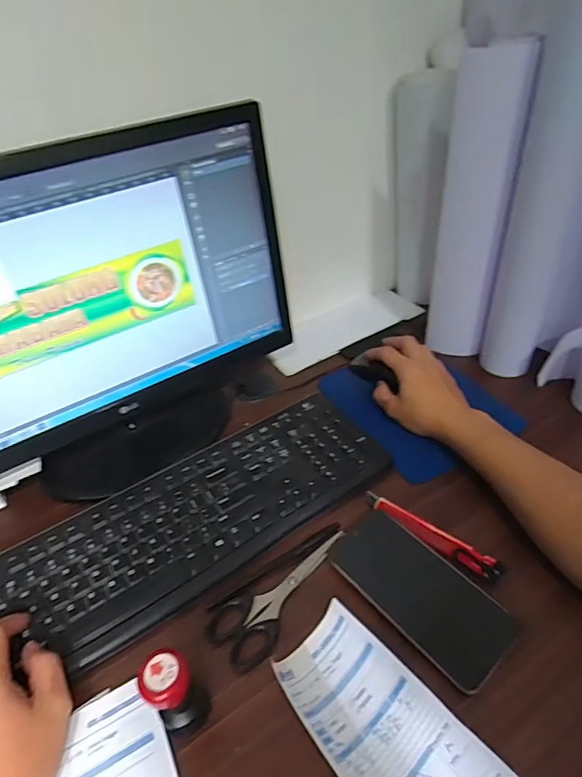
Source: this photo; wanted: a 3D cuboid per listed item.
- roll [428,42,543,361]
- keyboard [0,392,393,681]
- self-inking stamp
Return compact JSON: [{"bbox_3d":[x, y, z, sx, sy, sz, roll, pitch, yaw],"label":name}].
[{"bbox_3d":[0.214,-0.196,0.566,0.058,0.339,0.074,-11,44,-6],"label":"roll"},{"bbox_3d":[-0.100,0.133,0.493,0.421,0.017,0.154,-25,48,-21],"label":"keyboard"},{"bbox_3d":[-0.087,0.221,0.347,0.032,0.074,0.032,-3,40,3],"label":"self-inking stamp"}]

